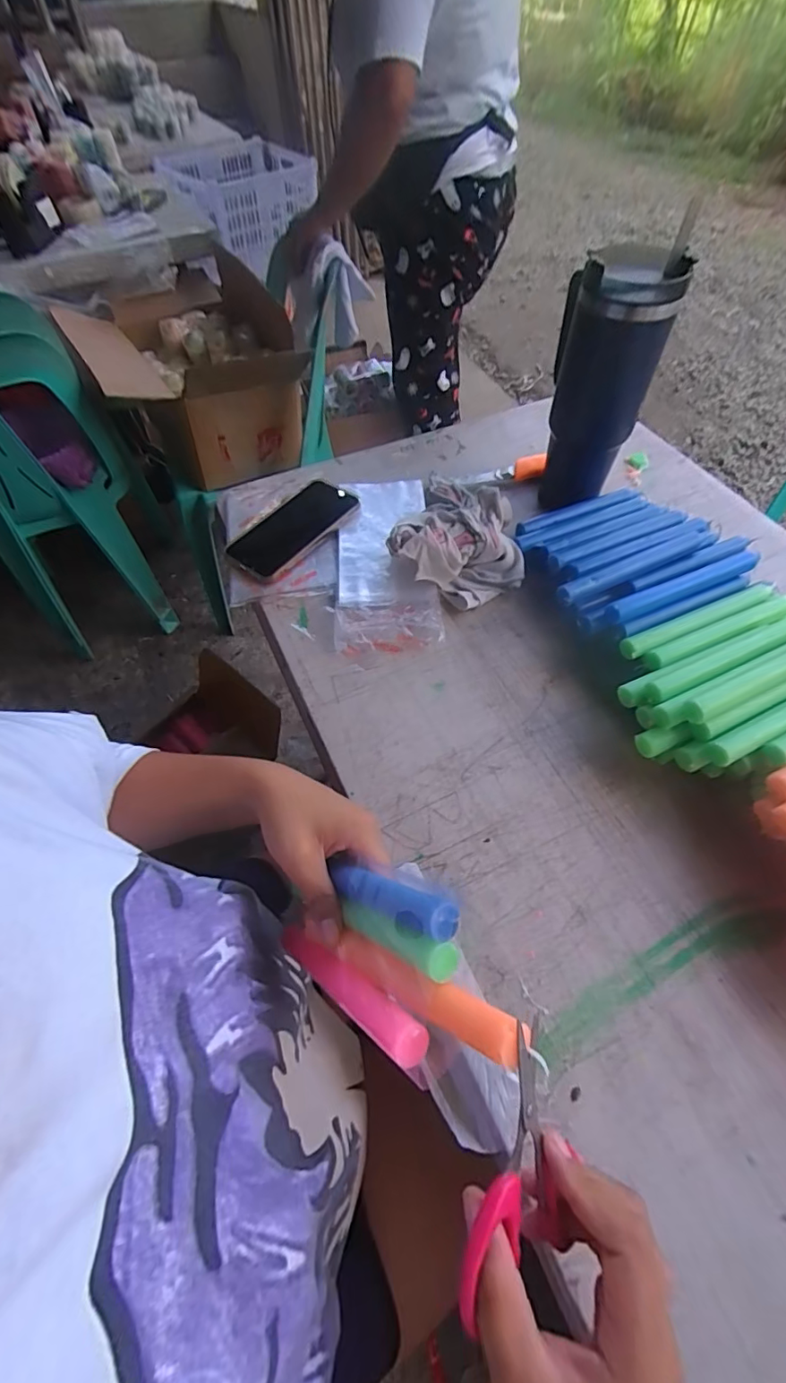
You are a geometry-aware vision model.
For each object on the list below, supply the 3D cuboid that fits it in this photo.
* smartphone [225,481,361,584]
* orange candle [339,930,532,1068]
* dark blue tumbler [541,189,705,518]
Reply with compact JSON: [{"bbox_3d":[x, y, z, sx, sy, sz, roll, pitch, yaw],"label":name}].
[{"bbox_3d":[-0.115,-0.188,0.589,0.085,0.017,0.159,34,62,21],"label":"smartphone"},{"bbox_3d":[0.012,0.158,0.271,0.125,0.015,0.020,-2,44,49],"label":"orange candle"},{"bbox_3d":[0.204,-0.300,0.524,0.095,0.224,0.095,15,59,10],"label":"dark blue tumbler"}]

